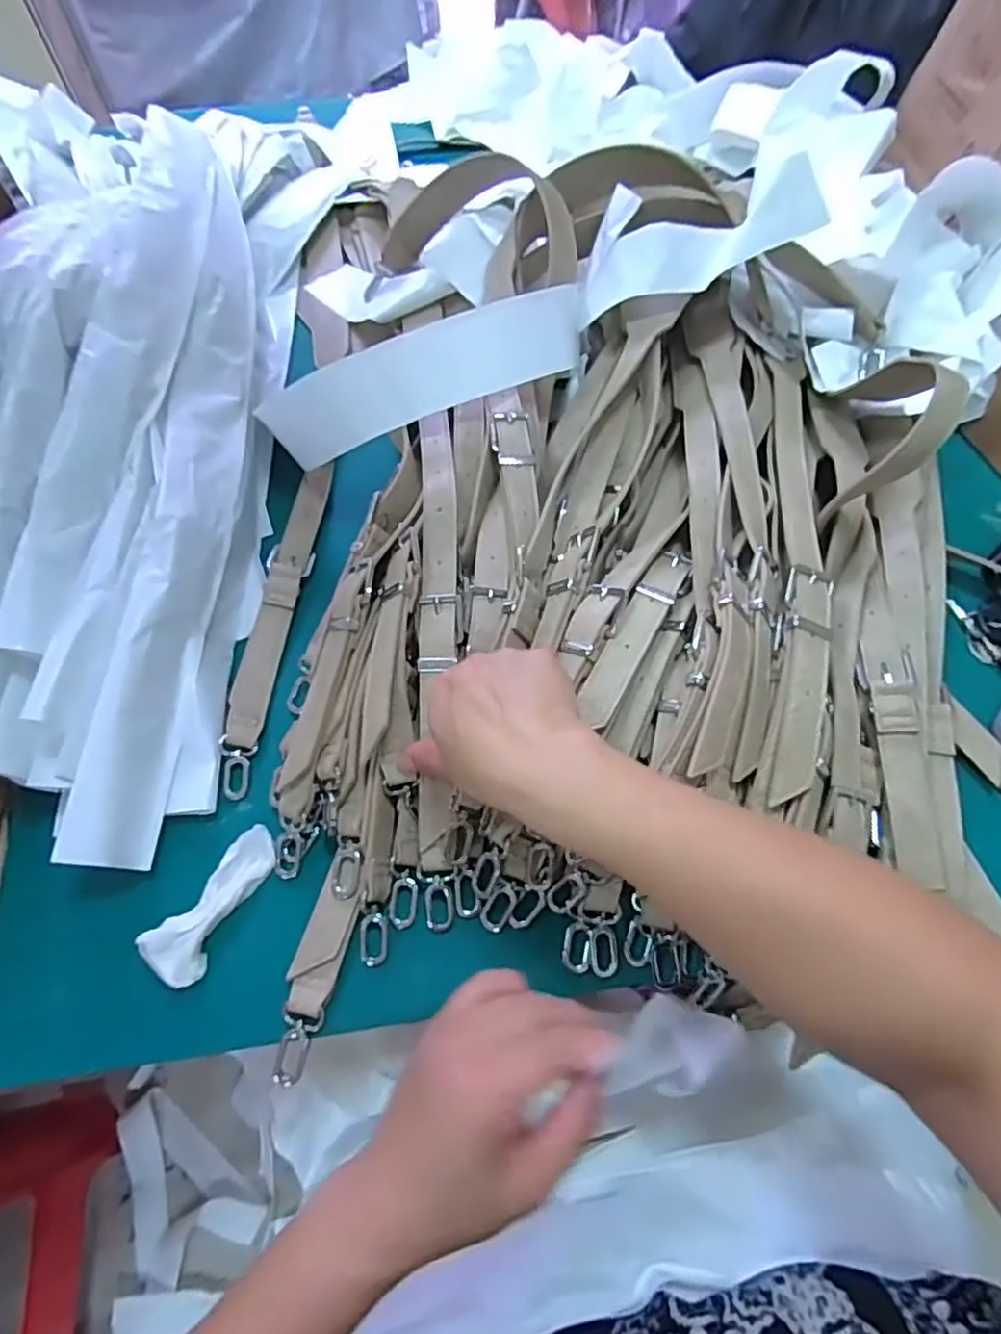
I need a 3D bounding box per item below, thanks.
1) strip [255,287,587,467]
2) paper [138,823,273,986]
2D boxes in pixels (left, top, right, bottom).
[{"bbox_3d":[-0.055,-0.229,0.508,0.269,0.078,0.067,-15,63,-7],"label":"strip"},{"bbox_3d":[-0.175,0.147,0.398,0.039,0.012,0.096,34,67,17],"label":"paper"}]

